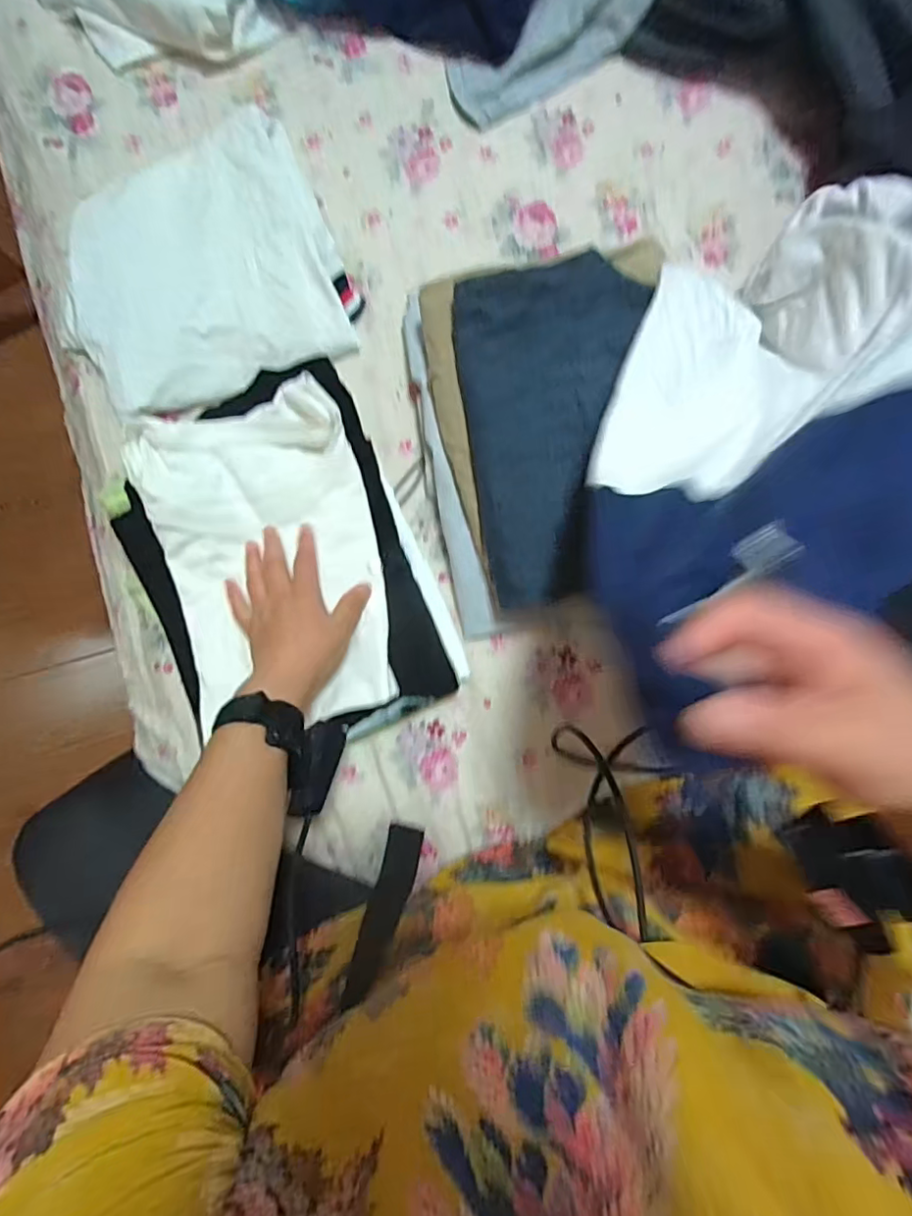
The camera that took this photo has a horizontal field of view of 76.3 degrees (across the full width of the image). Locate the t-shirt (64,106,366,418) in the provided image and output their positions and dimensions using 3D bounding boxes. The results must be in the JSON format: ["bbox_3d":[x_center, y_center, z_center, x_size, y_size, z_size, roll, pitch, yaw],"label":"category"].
[{"bbox_3d":[-0.240,-0.314,0.544,0.250,0.022,0.235,-27,91,-6],"label":"t-shirt"}]

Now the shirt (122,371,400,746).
[{"bbox_3d":[-0.159,-0.042,0.511,0.181,0.034,0.279,-15,88,-6],"label":"shirt"}]

